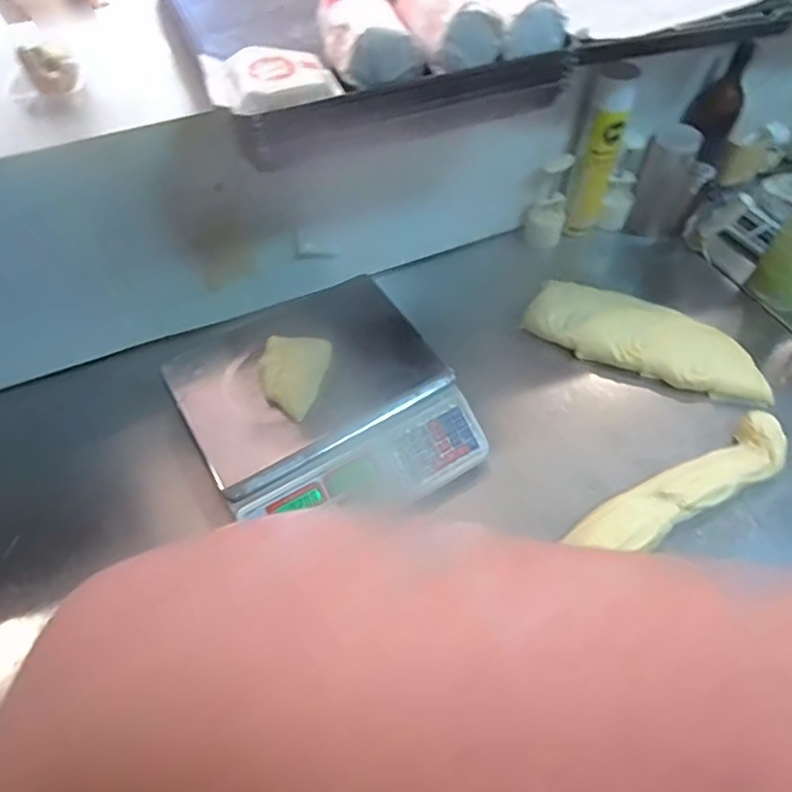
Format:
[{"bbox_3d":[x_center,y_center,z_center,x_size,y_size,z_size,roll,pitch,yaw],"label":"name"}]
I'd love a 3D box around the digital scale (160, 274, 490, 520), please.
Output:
[{"bbox_3d":[-0.098,0.017,0.835,0.349,0.086,0.339,-25,56,-20],"label":"digital scale"}]

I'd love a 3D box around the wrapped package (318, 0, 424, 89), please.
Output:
[{"bbox_3d":[-0.032,-0.397,0.662,0.091,0.072,0.141,-14,53,-13],"label":"wrapped package"}]

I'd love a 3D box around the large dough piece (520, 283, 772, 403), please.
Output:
[{"bbox_3d":[0.409,-0.098,0.978,0.388,0.046,0.136,17,53,12],"label":"large dough piece"}]

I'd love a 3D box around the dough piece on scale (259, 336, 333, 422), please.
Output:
[{"bbox_3d":[-0.139,-0.028,0.805,0.090,0.049,0.111,6,51,3],"label":"dough piece on scale"}]

